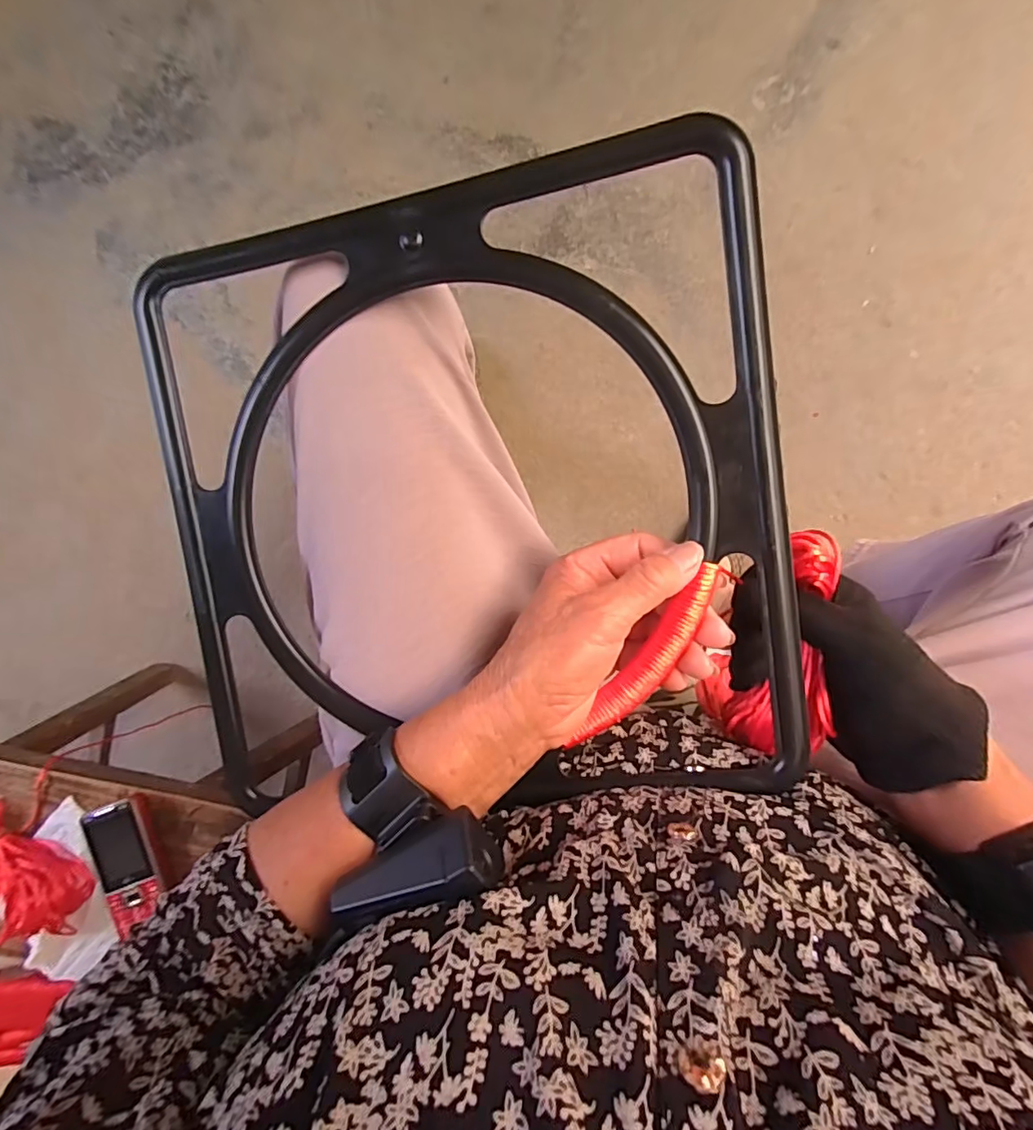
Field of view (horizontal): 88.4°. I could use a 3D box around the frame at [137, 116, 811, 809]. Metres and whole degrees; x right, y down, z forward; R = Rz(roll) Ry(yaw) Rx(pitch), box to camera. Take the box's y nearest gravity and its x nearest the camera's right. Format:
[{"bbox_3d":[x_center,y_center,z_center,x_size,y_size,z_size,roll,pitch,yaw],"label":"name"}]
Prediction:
[{"bbox_3d":[-0.031,-0.030,0.285,0.330,0.018,0.322,-7,95,10],"label":"frame"}]

